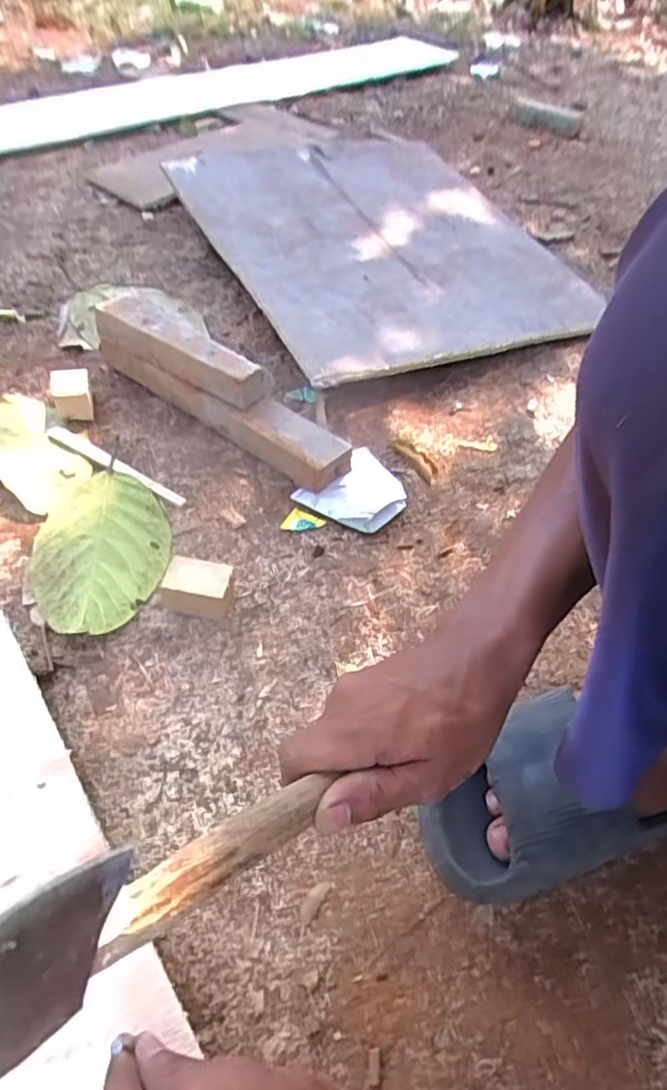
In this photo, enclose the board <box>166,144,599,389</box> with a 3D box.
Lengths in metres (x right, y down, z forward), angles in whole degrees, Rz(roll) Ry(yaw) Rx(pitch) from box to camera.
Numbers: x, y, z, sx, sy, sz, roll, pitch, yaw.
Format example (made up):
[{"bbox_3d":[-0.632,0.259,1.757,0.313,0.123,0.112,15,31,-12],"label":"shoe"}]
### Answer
[{"bbox_3d":[0.079,-0.493,1.000,0.536,0.025,0.668,-17,58,-23],"label":"board"}]

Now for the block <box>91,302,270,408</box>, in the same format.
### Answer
[{"bbox_3d":[-0.170,-0.218,0.715,0.225,0.047,0.059,31,54,18],"label":"block"}]

